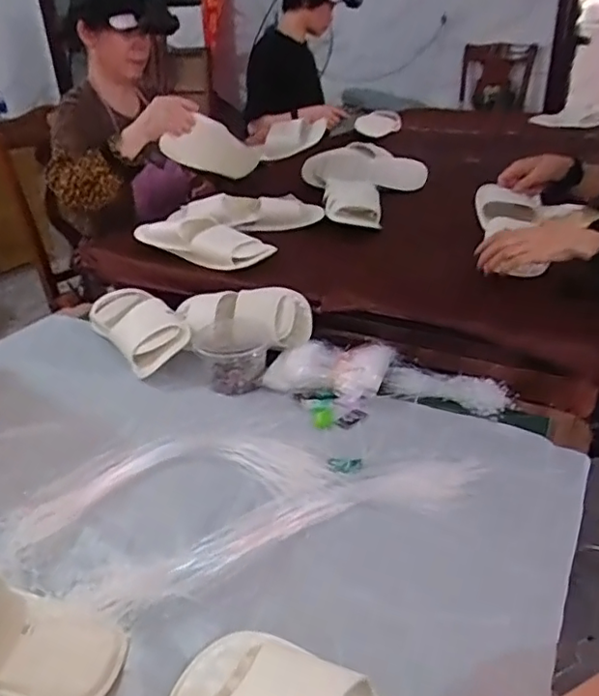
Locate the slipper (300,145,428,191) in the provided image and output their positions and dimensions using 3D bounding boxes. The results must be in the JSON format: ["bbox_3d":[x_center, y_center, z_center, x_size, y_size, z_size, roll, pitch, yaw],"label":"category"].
[{"bbox_3d":[0.168,-0.455,1.525,0.310,0.094,0.148,-4,30,-1],"label":"slipper"}]

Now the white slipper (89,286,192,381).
[{"bbox_3d":[-0.270,-0.038,1.027,0.127,0.058,0.200,-35,49,-25],"label":"white slipper"}]

